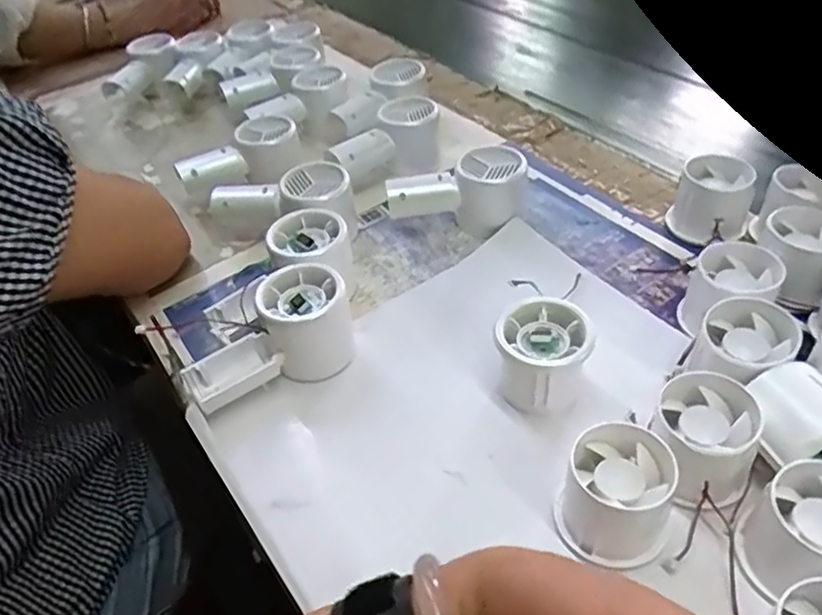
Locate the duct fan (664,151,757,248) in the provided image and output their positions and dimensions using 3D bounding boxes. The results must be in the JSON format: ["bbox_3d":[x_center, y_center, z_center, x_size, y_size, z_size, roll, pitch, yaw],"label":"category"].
[{"bbox_3d":[0.230,-0.081,0.510,0.057,0.049,0.064,12,47,20],"label":"duct fan"}]

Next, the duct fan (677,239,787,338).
[{"bbox_3d":[0.208,-0.009,0.430,0.053,0.047,0.049,-4,43,4],"label":"duct fan"}]

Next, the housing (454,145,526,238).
[{"bbox_3d":[0.064,-0.093,0.536,0.054,0.059,0.050,1,44,9],"label":"housing"}]

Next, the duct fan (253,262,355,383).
[{"bbox_3d":[-0.068,0.011,0.443,0.055,0.058,0.054,-11,43,-4],"label":"duct fan"}]

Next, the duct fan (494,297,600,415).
[{"bbox_3d":[0.081,0.029,0.406,0.052,0.046,0.055,-4,43,4],"label":"duct fan"}]

